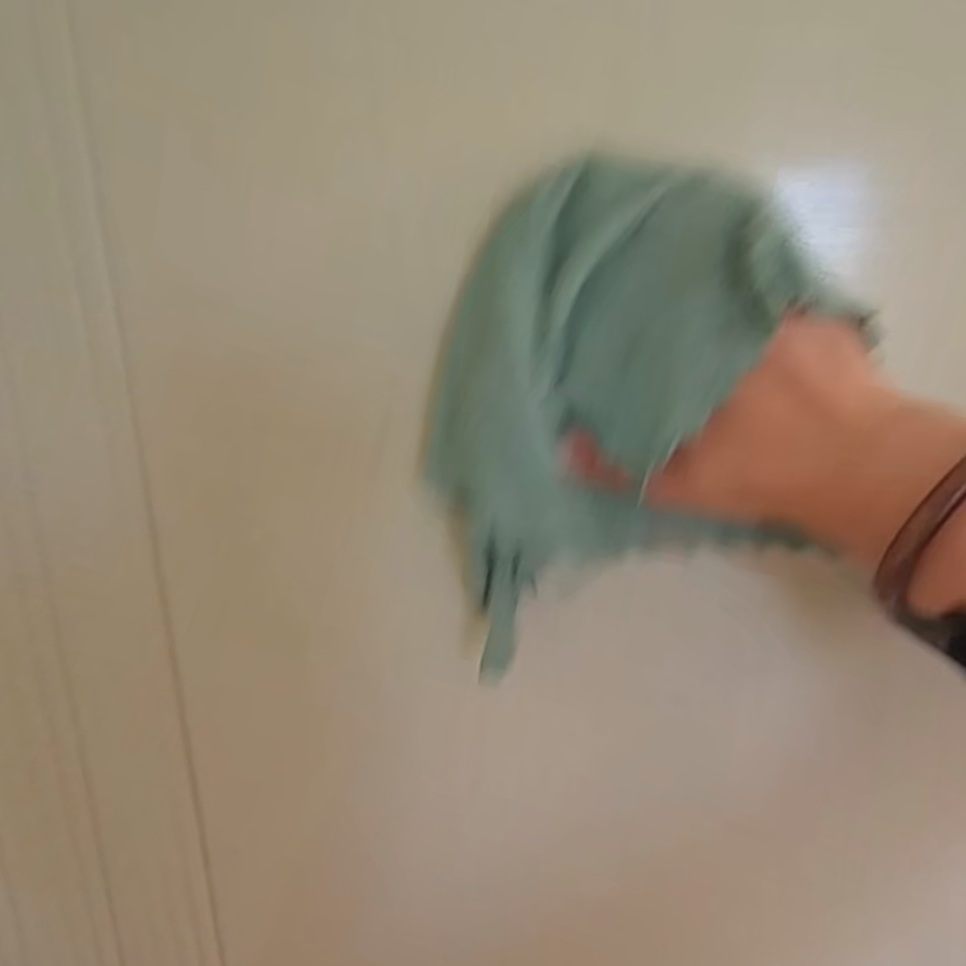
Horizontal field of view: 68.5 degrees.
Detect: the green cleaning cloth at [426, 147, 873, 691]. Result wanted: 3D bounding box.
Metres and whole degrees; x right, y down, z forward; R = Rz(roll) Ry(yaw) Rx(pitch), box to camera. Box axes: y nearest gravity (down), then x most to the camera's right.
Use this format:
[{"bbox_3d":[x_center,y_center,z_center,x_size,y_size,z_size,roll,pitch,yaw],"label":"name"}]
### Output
[{"bbox_3d":[0.051,-0.031,0.263,0.136,0.156,0.038,-3,12,3],"label":"green cleaning cloth"}]

